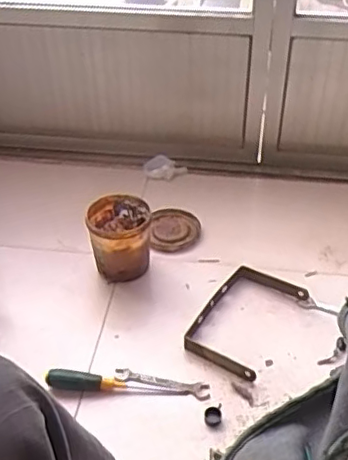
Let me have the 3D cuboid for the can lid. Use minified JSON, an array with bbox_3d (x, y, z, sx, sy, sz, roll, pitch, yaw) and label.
[{"bbox_3d":[0.005,-0.002,1.306,0.109,0.027,0.126,3,44,7],"label":"can lid"}]

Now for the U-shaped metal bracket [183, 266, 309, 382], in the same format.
[{"bbox_3d":[0.133,0.157,1.093,0.148,0.028,0.232,23,50,26],"label":"U-shaped metal bracket"}]

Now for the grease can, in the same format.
[{"bbox_3d":[-0.105,0.021,1.192,0.116,0.152,0.115,0,40,0],"label":"grease can"}]

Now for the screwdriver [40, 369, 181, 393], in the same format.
[{"bbox_3d":[-0.103,0.255,0.976,0.221,0.026,0.037,3,44,8],"label":"screwdriver"}]

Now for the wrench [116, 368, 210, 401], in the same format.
[{"bbox_3d":[-0.020,0.257,1.001,0.159,0.011,0.032,7,44,11],"label":"wrench"}]

